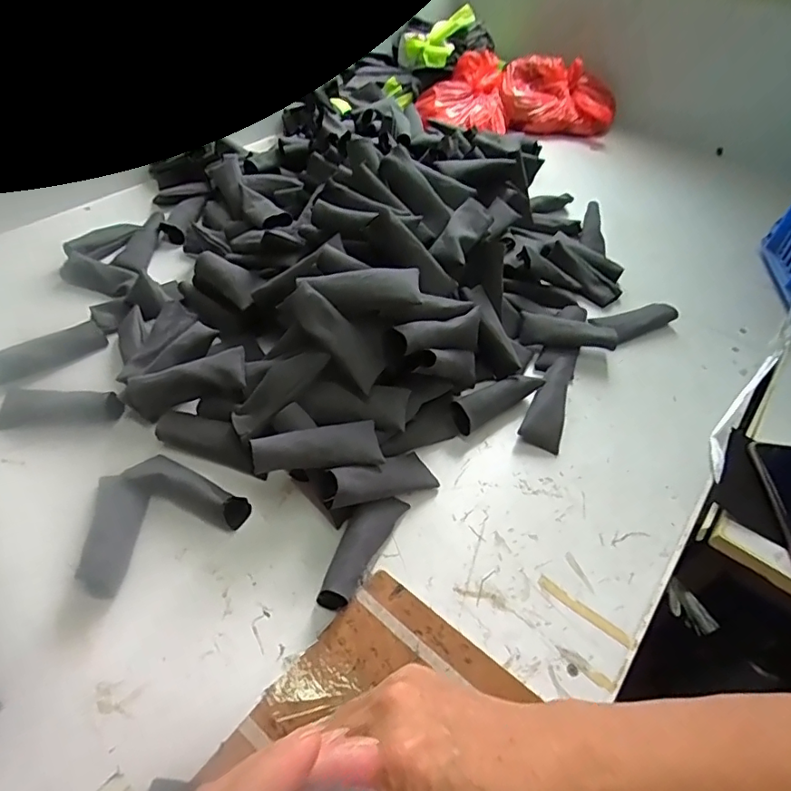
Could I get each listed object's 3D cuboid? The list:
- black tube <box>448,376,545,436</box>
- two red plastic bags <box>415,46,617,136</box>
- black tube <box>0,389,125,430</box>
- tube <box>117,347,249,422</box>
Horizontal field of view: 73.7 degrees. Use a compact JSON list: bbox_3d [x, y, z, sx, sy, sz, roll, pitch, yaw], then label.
[{"bbox_3d":[0.100,0.000,0.522,0.106,0.035,0.028,-29,56,-26],"label":"black tube"},{"bbox_3d":[0.226,-0.571,1.002,0.359,0.097,0.168,-5,48,-10],"label":"two red plastic bags"},{"bbox_3d":[-0.313,0.009,0.495,0.113,0.023,0.032,-3,48,-6],"label":"black tube"},{"bbox_3d":[-0.192,-0.008,0.483,0.115,0.040,0.039,-16,49,0],"label":"tube"}]

